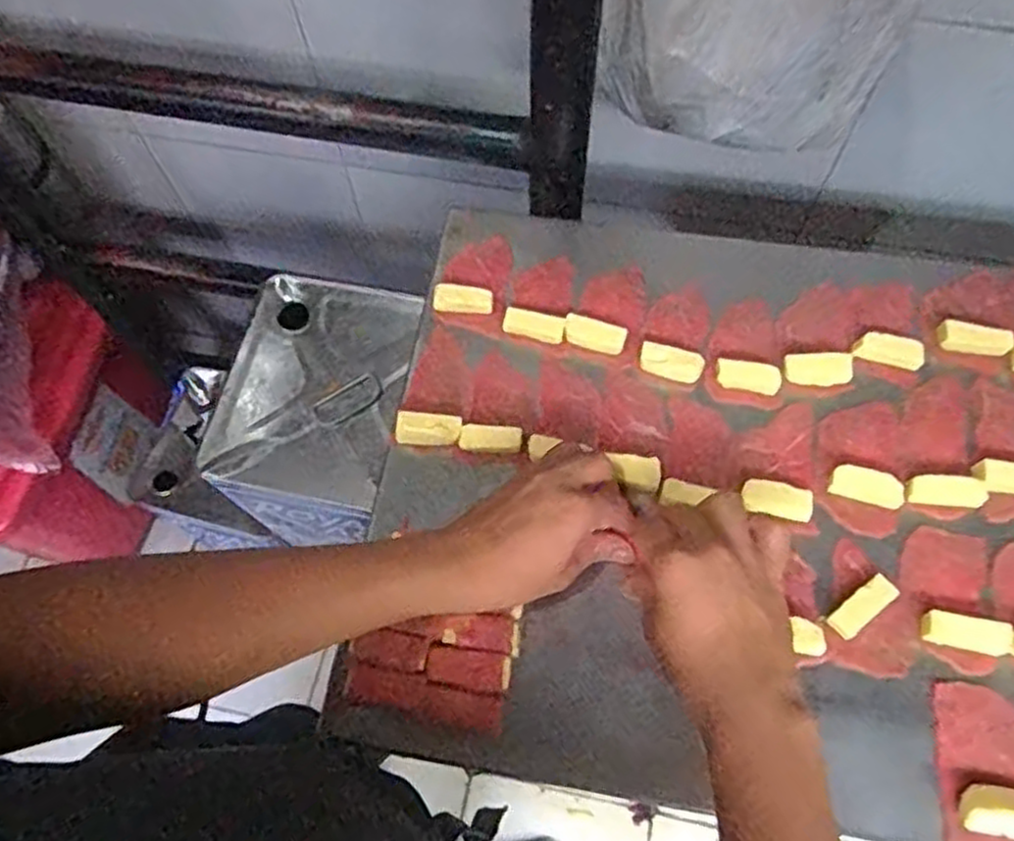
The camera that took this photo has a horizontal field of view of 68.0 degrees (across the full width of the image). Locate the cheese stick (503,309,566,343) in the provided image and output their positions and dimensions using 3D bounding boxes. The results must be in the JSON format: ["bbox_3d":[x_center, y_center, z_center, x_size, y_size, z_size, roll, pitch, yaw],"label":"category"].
[{"bbox_3d":[0.021,-0.075,0.586,0.048,0.013,0.017,11,66,7],"label":"cheese stick"}]

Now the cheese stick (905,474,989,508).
[{"bbox_3d":[0.304,0.047,0.520,0.053,0.010,0.020,5,66,4],"label":"cheese stick"}]

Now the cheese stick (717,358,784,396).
[{"bbox_3d":[0.181,-0.034,0.563,0.048,0.012,0.021,11,66,7],"label":"cheese stick"}]

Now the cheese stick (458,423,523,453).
[{"bbox_3d":[-0.011,0.013,0.551,0.046,0.012,0.017,3,65,4],"label":"cheese stick"}]

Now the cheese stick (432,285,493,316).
[{"bbox_3d":[-0.035,-0.096,0.596,0.046,0.013,0.020,1,65,3],"label":"cheese stick"}]

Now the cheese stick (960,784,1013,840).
[{"bbox_3d":[0.290,0.227,0.435,0.051,0.010,0.027,8,66,6],"label":"cheese stick"}]

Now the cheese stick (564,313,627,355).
[{"bbox_3d":[0.068,-0.068,0.578,0.047,0.012,0.019,15,67,9],"label":"cheese stick"}]

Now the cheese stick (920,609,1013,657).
[{"bbox_3d":[0.295,0.136,0.482,0.052,0.008,0.021,12,66,8],"label":"cheese stick"}]

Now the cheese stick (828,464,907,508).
[{"bbox_3d":[0.252,0.046,0.522,0.049,0.014,0.020,17,67,10],"label":"cheese stick"}]

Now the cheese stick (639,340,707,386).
[{"bbox_3d":[0.125,-0.043,0.568,0.049,0.012,0.023,16,67,9],"label":"cheese stick"}]

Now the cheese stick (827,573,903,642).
[{"bbox_3d":[0.231,0.121,0.487,0.046,0.011,0.019,-36,69,-14],"label":"cheese stick"}]

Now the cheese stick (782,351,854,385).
[{"bbox_3d":[0.230,-0.039,0.557,0.047,0.011,0.024,1,65,3],"label":"cheese stick"}]

